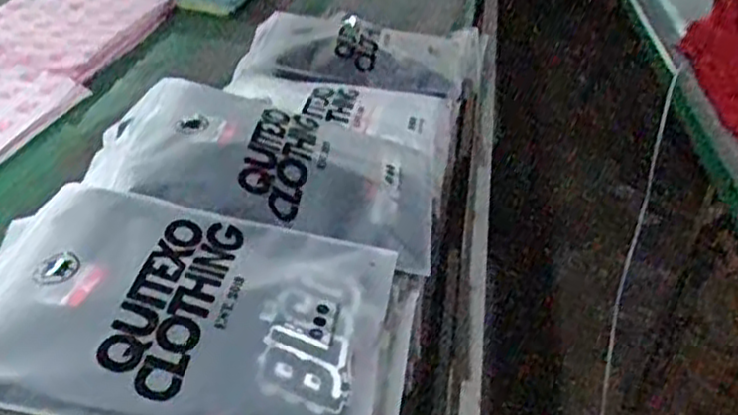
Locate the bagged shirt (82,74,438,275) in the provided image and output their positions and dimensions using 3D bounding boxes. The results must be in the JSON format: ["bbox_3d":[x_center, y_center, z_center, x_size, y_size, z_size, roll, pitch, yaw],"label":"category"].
[{"bbox_3d":[-0.097,-0.044,0.804,0.348,0.062,0.236,15,34,-2],"label":"bagged shirt"}]

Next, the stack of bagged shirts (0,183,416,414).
[{"bbox_3d":[-0.158,0.141,0.643,0.366,0.203,0.241,7,27,4],"label":"stack of bagged shirts"}]

